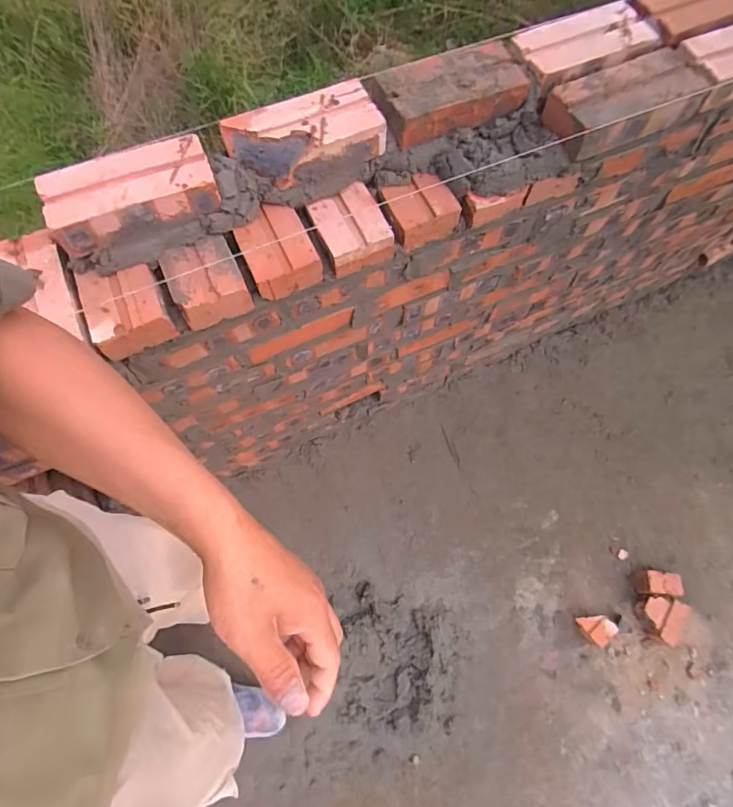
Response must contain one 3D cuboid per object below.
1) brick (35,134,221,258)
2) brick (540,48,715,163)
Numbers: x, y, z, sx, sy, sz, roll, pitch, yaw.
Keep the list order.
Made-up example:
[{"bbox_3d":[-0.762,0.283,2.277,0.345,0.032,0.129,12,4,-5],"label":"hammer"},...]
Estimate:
[{"bbox_3d":[-0.298,-0.271,0.591,0.200,0.045,0.099,-24,73,-8],"label":"brick"},{"bbox_3d":[0.357,-0.424,0.656,0.229,0.049,0.099,-23,73,-8],"label":"brick"}]

